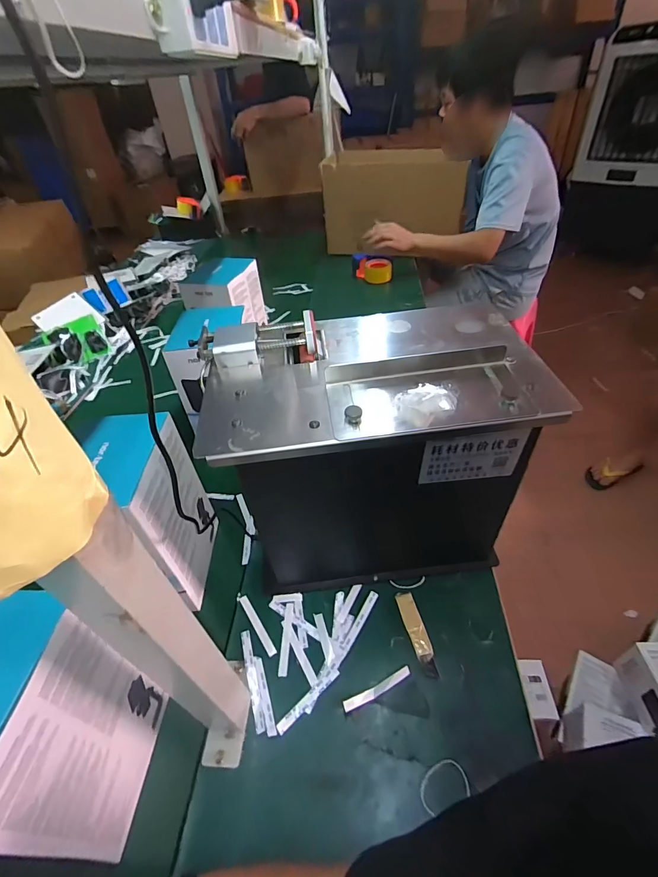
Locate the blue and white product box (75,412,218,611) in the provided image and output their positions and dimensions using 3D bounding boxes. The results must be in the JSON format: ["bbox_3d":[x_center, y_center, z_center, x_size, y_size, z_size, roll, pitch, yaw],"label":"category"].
[{"bbox_3d":[-0.223,0.103,0.517,0.079,0.230,0.153,-6,42,0],"label":"blue and white product box"}]

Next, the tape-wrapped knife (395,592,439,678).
[{"bbox_3d":[0.109,0.240,0.496,0.022,0.004,0.102,-10,42,-5],"label":"tape-wrapped knife"}]

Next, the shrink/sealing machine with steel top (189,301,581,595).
[{"bbox_3d":[0.053,0.032,0.496,0.342,0.315,0.220,-8,42,-3],"label":"shrink/sealing machine with steel top"}]

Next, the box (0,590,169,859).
[{"bbox_3d":[-0.250,0.260,0.342,0.103,0.222,0.132,-4,42,2],"label":"box"}]

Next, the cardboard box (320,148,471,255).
[{"bbox_3d":[0.240,-0.871,1.446,0.498,0.286,0.210,3,43,10],"label":"cardboard box"}]

